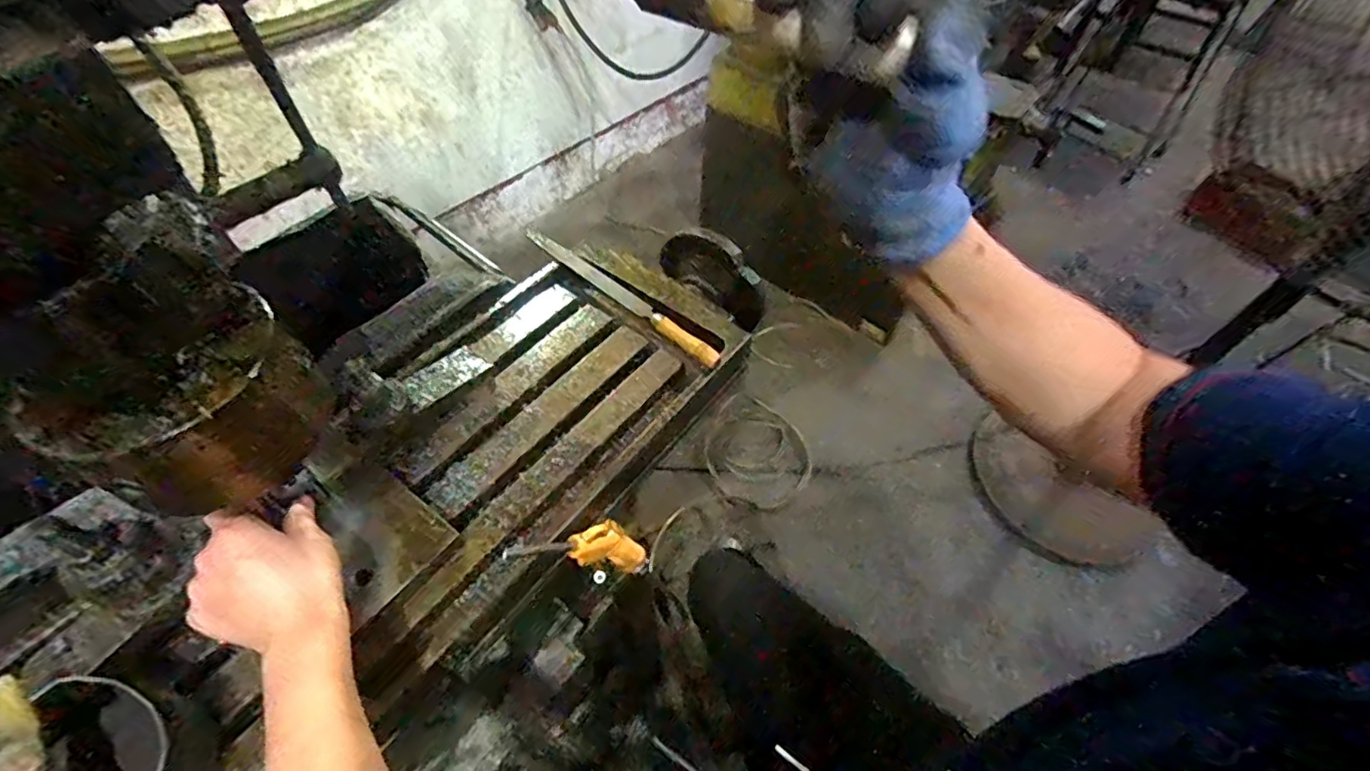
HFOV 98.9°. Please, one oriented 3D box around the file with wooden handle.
[{"bbox_3d":[-0.071,-0.102,0.621,0.282,0.017,0.023,38,60,24],"label":"file with wooden handle"}]

